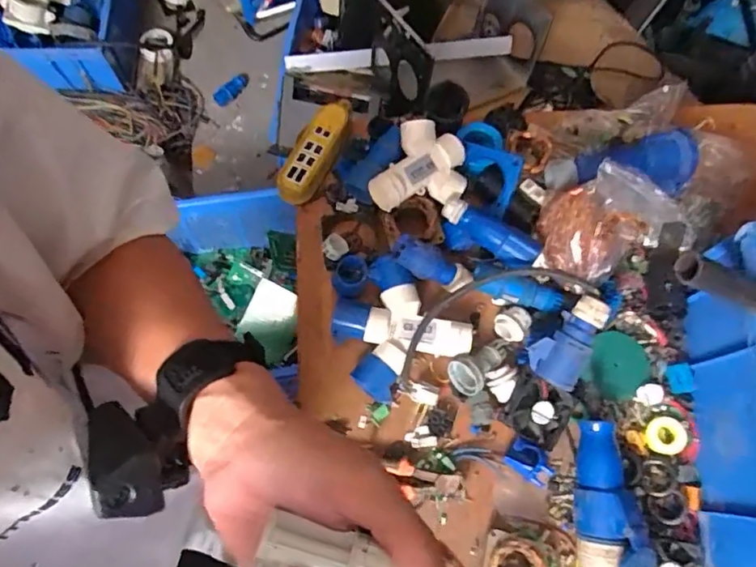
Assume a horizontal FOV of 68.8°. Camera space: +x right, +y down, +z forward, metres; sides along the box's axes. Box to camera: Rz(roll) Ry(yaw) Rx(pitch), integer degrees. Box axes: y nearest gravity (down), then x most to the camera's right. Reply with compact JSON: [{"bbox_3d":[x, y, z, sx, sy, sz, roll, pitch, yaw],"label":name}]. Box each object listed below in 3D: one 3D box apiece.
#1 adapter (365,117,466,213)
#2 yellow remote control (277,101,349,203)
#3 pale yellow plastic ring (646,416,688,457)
[{"bbox_3d":[0.065,-0.159,0.793,0.120,0.048,0.138,22,72,5],"label":"adapter"},{"bbox_3d":[-0.101,-0.211,0.870,0.071,0.032,0.179,22,72,5],"label":"yellow remote control"},{"bbox_3d":[0.380,0.201,0.729,0.048,0.007,0.048,-4,76,18],"label":"pale yellow plastic ring"}]

